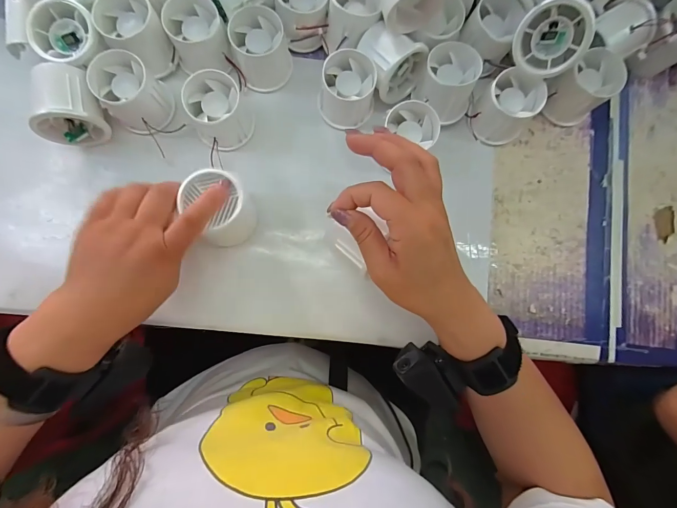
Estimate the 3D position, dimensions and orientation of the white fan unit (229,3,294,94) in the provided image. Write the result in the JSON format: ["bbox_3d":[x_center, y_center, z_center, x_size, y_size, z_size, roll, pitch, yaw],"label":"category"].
[{"bbox_3d":[-0.076,-0.201,0.322,0.054,0.044,0.056,0,84,-3],"label":"white fan unit"}]

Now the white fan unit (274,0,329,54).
[{"bbox_3d":[-0.036,-0.243,0.325,0.050,0.049,0.060,0,84,-3],"label":"white fan unit"}]

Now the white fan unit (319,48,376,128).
[{"bbox_3d":[0.009,-0.159,0.321,0.054,0.045,0.058,10,84,-2],"label":"white fan unit"}]

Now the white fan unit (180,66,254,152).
[{"bbox_3d":[-0.115,-0.137,0.313,0.054,0.046,0.057,0,84,-3],"label":"white fan unit"}]

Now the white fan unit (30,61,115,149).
[{"bbox_3d":[-0.251,-0.138,0.307,0.055,0.051,0.058,-13,85,-4],"label":"white fan unit"}]

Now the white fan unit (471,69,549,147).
[{"bbox_3d":[0.167,-0.145,0.325,0.052,0.052,0.055,0,84,-3],"label":"white fan unit"}]

